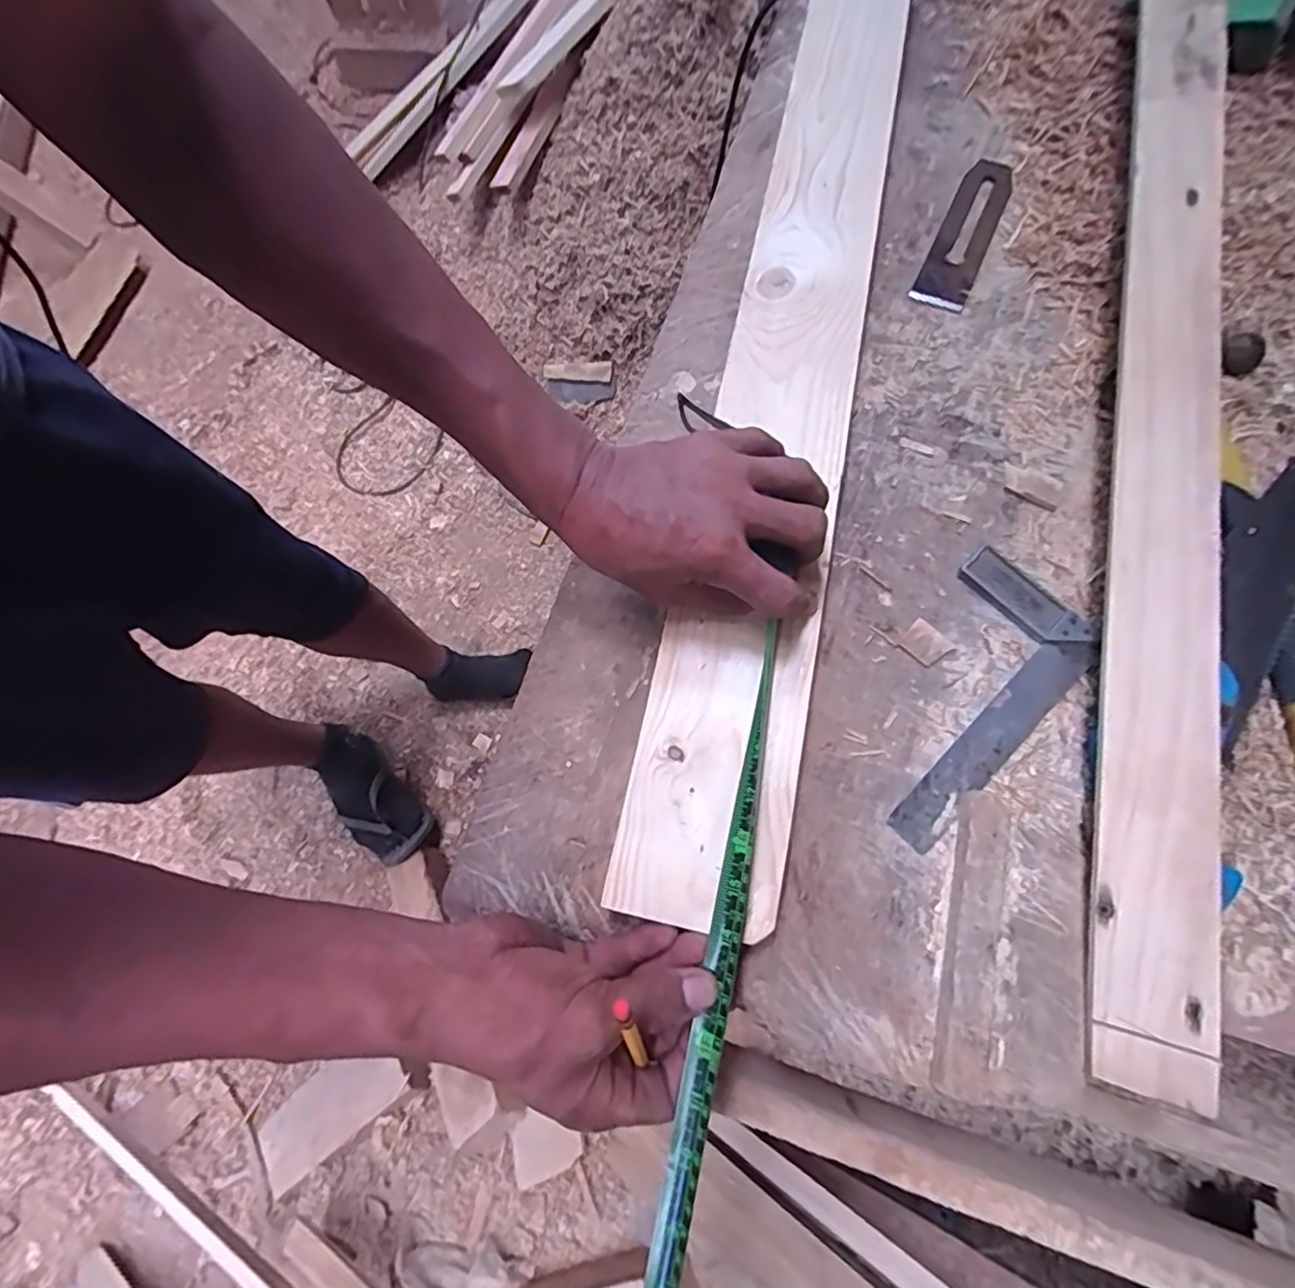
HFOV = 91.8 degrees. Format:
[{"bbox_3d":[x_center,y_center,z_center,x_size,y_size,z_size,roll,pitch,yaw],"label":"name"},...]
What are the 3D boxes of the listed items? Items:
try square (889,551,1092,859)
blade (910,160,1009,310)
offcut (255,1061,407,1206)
[{"bbox_3d":[0.196,0.029,0.397,0.187,0.010,0.095,-41,72,-13],"label":"try square"},{"bbox_3d":[0.273,-0.353,0.540,0.043,0.010,0.179,24,71,11],"label":"blade"},{"bbox_3d":[-0.436,0.632,0.850,0.234,0.017,0.106,-42,48,-3],"label":"offcut"}]

